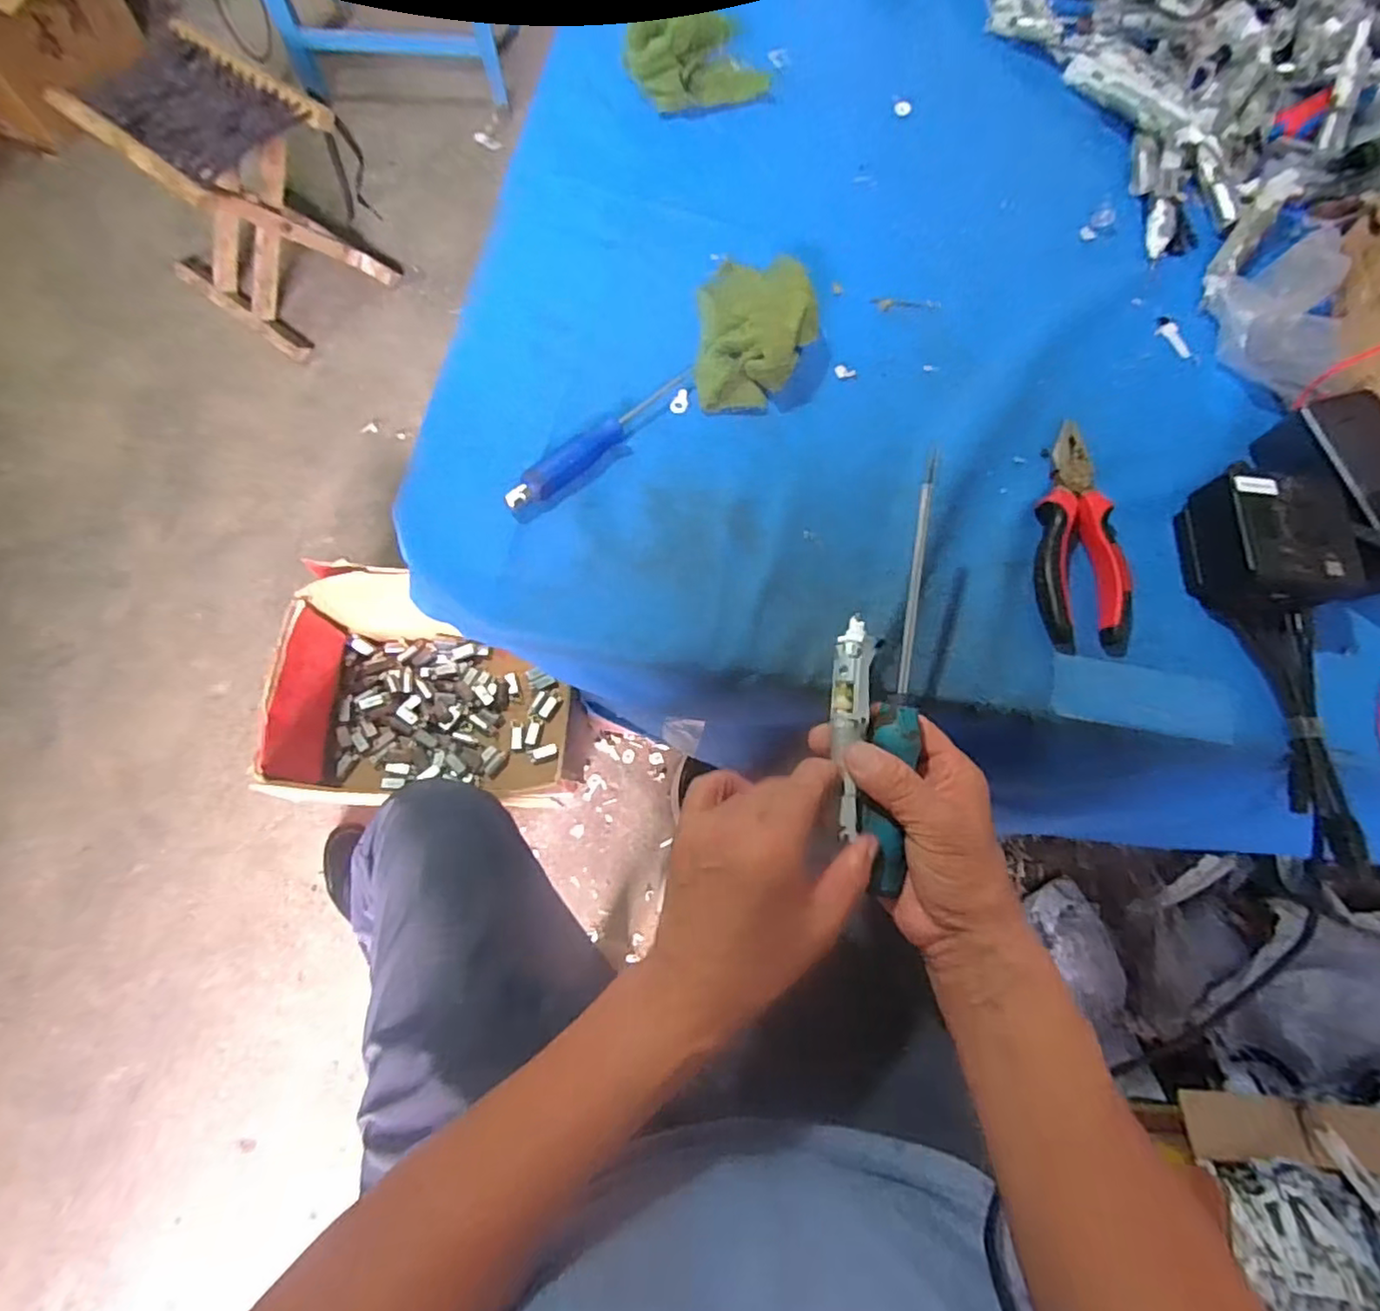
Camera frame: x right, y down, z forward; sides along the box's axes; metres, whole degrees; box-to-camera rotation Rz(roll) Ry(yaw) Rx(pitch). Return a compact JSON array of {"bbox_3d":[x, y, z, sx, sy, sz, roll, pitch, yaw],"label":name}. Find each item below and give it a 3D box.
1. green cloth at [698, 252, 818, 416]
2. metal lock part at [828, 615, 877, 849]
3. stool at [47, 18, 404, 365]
[{"bbox_3d":[0.048,-0.238,0.455,0.084,0.039,0.134,3,71,-4],"label":"green cloth"},{"bbox_3d":[0.088,0.036,0.350,0.020,0.012,0.117,5,79,-1],"label":"metal lock part"},{"bbox_3d":[-0.769,-0.791,1.117,0.325,0.308,0.292,33,72,6],"label":"stool"}]

